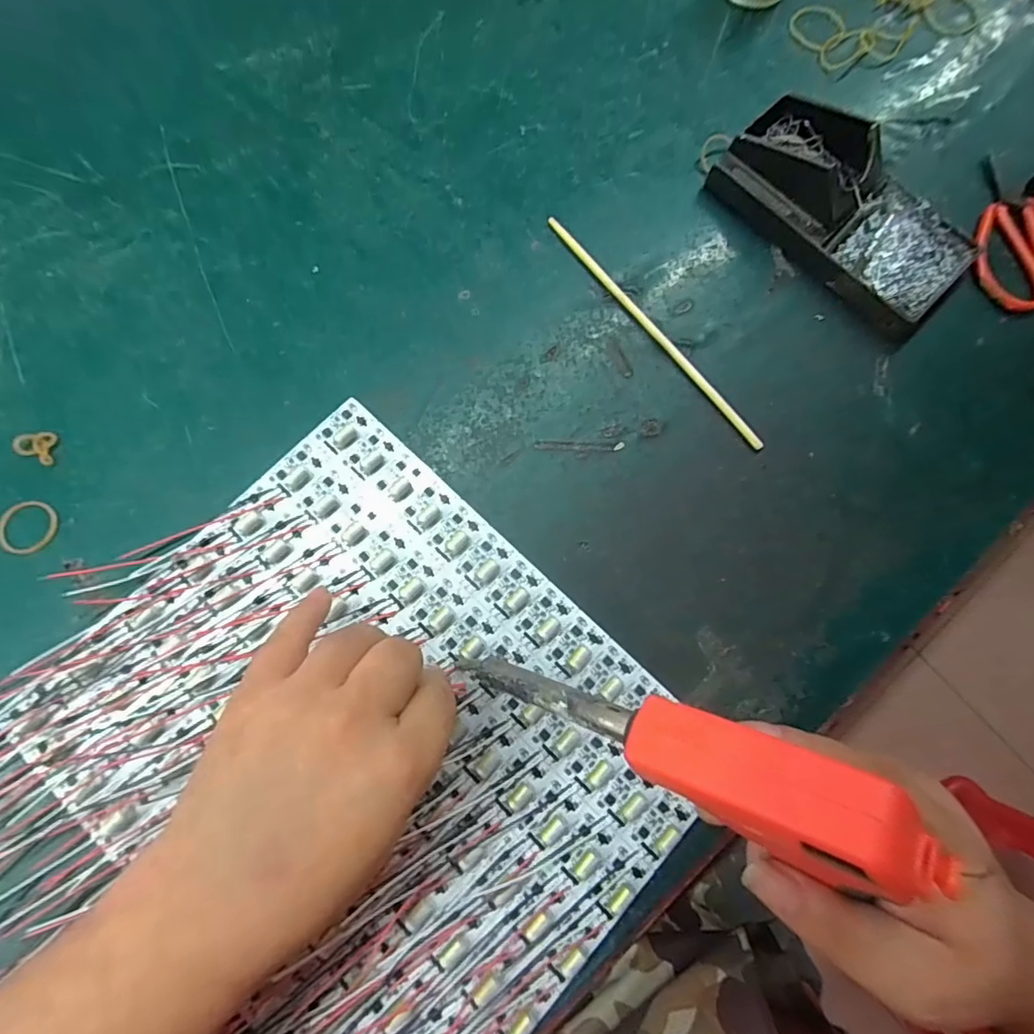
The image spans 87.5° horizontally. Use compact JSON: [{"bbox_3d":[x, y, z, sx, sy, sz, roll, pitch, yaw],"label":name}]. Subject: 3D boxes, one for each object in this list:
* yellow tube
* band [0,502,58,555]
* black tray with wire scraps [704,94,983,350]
[{"bbox_3d":[0.082,-0.115,0.331,0.007,0.006,0.193,-36,80,-9],"label":"yellow tube"},{"bbox_3d":[-0.267,0.006,0.293,0.030,0.004,0.029,10,77,1],"label":"band"},{"bbox_3d":[0.207,-0.194,0.333,0.154,0.040,0.084,44,80,8],"label":"black tray with wire scraps"}]

